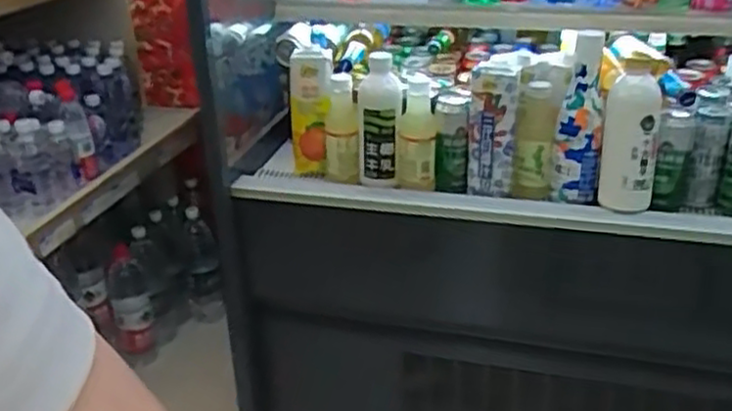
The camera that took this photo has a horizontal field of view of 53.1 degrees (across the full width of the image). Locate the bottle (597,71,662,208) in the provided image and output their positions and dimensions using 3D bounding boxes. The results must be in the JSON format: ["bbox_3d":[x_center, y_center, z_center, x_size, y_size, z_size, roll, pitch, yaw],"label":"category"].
[{"bbox_3d":[0.407,-0.095,1.133,0.080,0.198,0.090,6,27,15],"label":"bottle"}]

